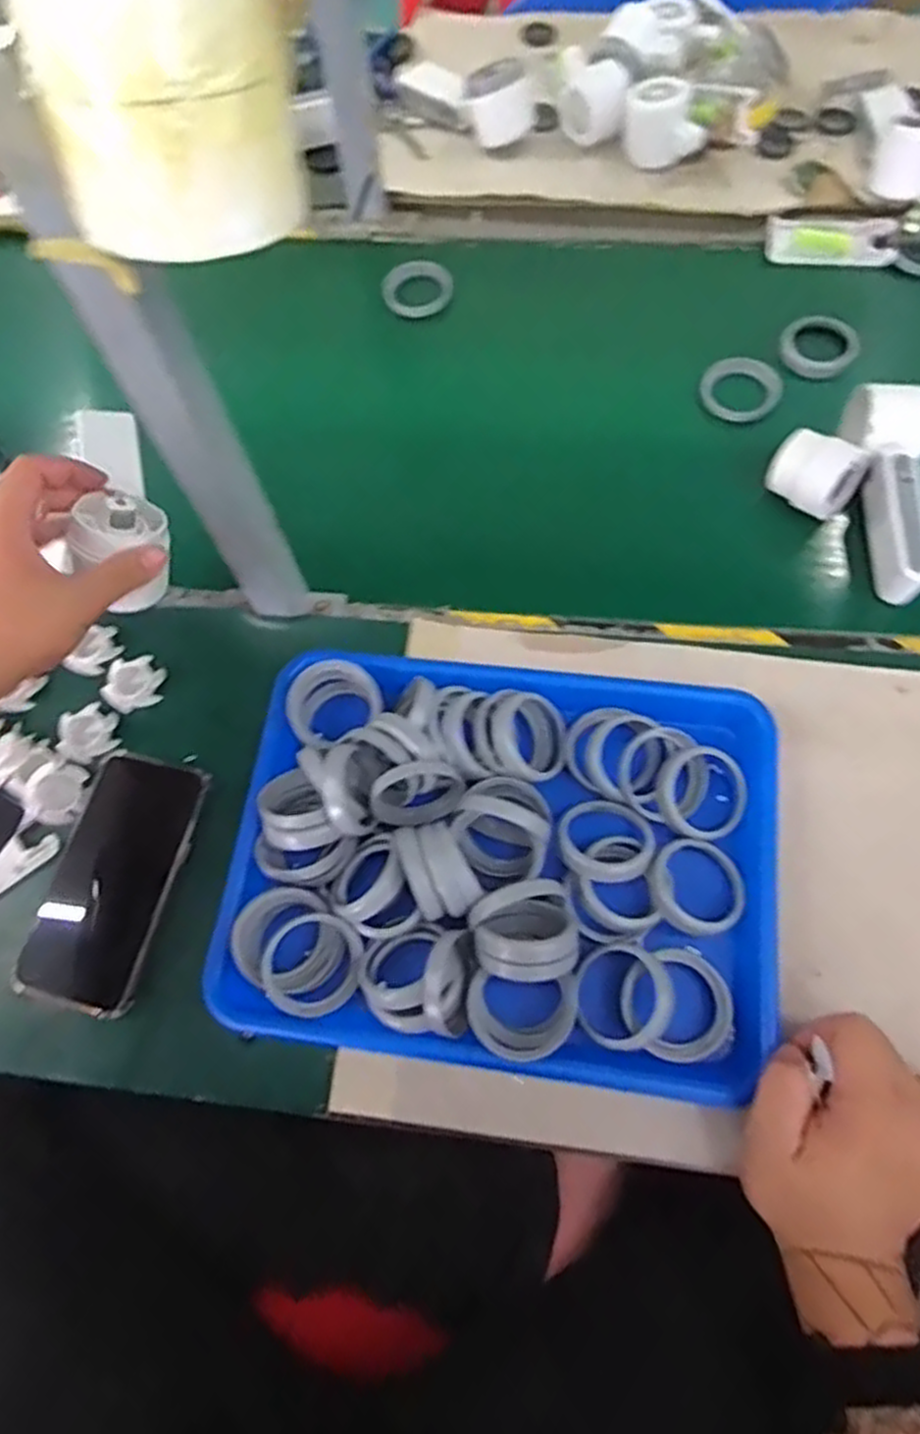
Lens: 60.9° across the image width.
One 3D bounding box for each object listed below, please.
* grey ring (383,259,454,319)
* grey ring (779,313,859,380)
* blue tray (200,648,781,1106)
[{"bbox_3d":[-0.037,-0.388,0.707,0.056,0.017,0.058,-2,68,4],"label":"grey ring"},{"bbox_3d":[0.304,-0.314,0.659,0.067,0.012,0.059,-42,71,-12],"label":"grey ring"},{"bbox_3d":[0.023,0.082,0.478,0.331,0.049,0.248,7,69,8],"label":"blue tray"}]

